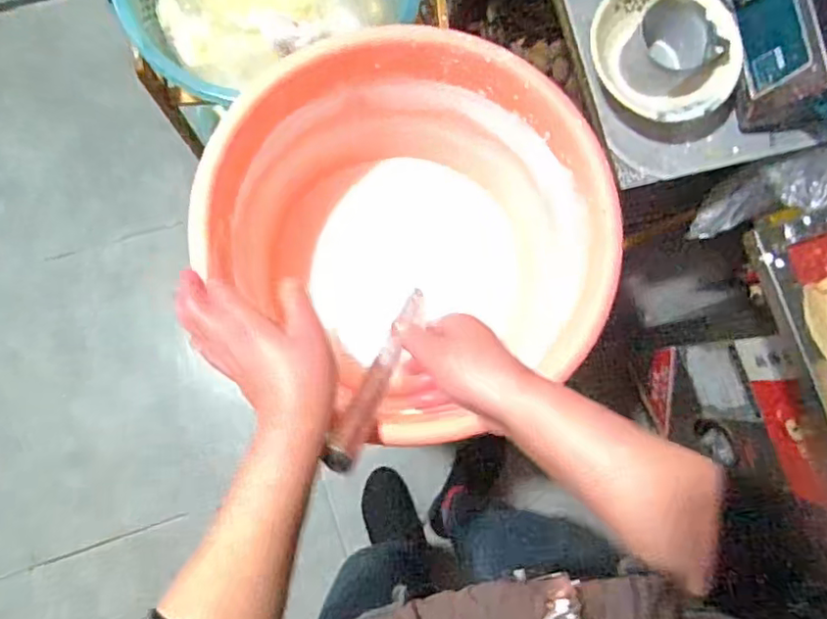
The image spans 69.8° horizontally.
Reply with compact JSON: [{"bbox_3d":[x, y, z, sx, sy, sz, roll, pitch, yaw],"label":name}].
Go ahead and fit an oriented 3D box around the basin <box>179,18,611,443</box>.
[{"bbox_3d":[0.008,-0.061,0.641,0.343,0.255,0.325,1,82,-5],"label":"basin"}]

